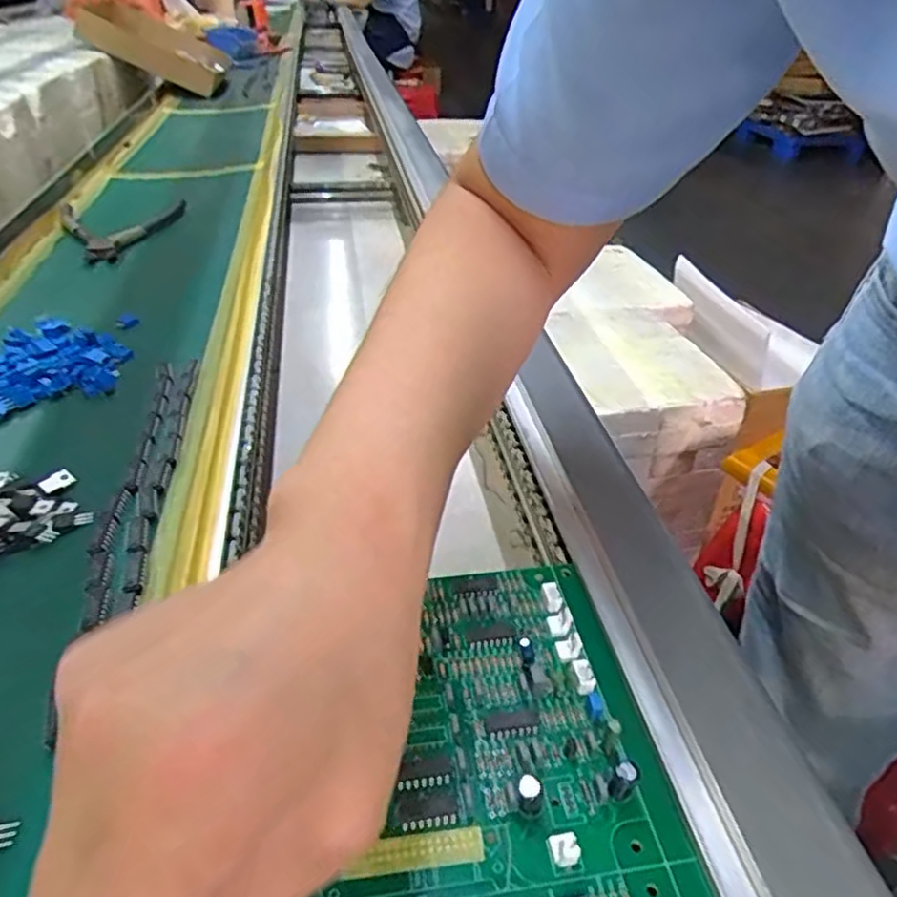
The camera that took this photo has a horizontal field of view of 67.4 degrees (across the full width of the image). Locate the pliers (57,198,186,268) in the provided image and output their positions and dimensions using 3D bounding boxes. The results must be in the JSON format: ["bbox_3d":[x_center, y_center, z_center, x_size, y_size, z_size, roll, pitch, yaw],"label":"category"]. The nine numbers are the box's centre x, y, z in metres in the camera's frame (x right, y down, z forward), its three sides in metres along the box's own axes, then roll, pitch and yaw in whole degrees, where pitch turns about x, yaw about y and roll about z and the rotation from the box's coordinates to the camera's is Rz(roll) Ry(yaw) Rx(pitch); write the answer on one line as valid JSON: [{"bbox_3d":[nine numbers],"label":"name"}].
[{"bbox_3d":[-0.284,-0.201,0.605,0.107,0.014,0.131,-16,40,-24],"label":"pliers"}]

